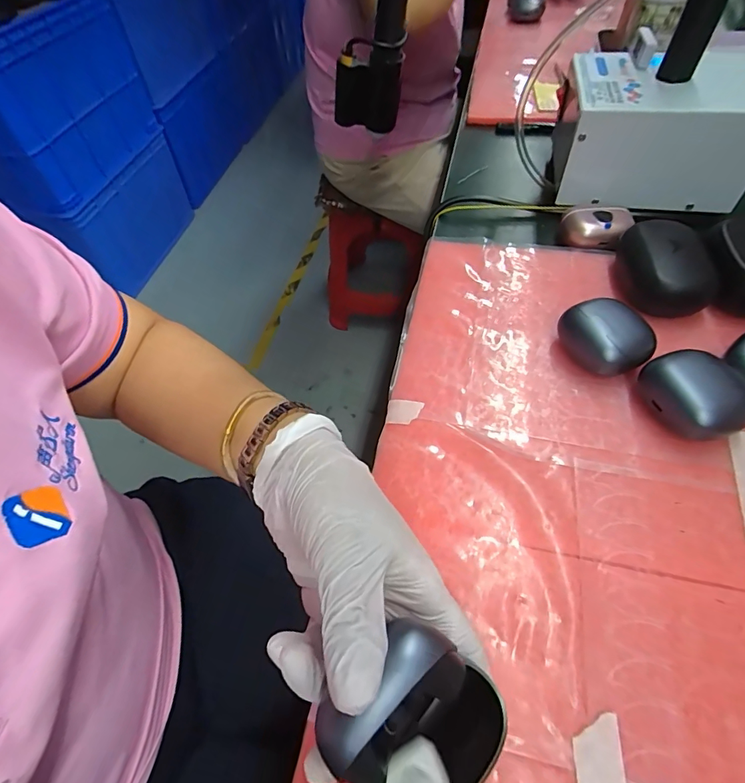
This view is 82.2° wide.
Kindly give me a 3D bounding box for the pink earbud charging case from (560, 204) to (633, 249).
[{"bbox_3d":[0.198,-0.147,0.380,0.054,0.021,0.039,19,57,17],"label":"pink earbud charging case"}]

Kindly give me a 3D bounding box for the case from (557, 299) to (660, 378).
[{"bbox_3d":[0.158,-0.035,0.291,0.041,0.031,0.054,-26,56,-15],"label":"case"}]

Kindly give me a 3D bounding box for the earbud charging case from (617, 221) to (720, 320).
[{"bbox_3d":[0.221,-0.097,0.330,0.052,0.032,0.082,3,54,6],"label":"earbud charging case"}]

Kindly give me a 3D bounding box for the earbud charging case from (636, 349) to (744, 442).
[{"bbox_3d":[0.196,0.004,0.262,0.051,0.028,0.056,-23,55,-13],"label":"earbud charging case"}]

